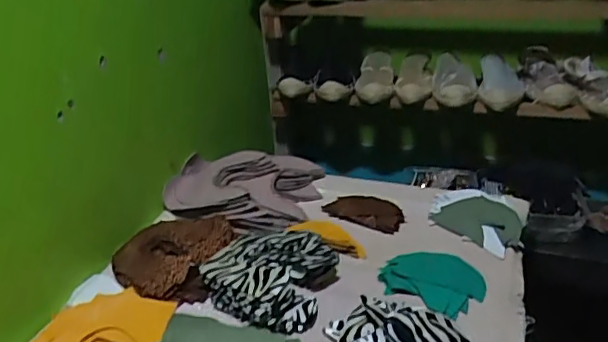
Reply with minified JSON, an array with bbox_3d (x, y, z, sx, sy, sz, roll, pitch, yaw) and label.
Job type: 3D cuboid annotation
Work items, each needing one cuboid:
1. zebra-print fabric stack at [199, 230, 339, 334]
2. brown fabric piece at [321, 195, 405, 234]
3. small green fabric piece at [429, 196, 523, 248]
[{"bbox_3d":[-0.052,0.136,0.823,0.172,0.045,0.181,7,29,20],"label":"zebra-print fabric stack"},{"bbox_3d":[0.109,0.068,1.002,0.142,0.020,0.080,17,33,34],"label":"brown fabric piece"},{"bbox_3d":[0.293,0.079,0.946,0.095,0.032,0.132,-22,33,-33],"label":"small green fabric piece"}]

